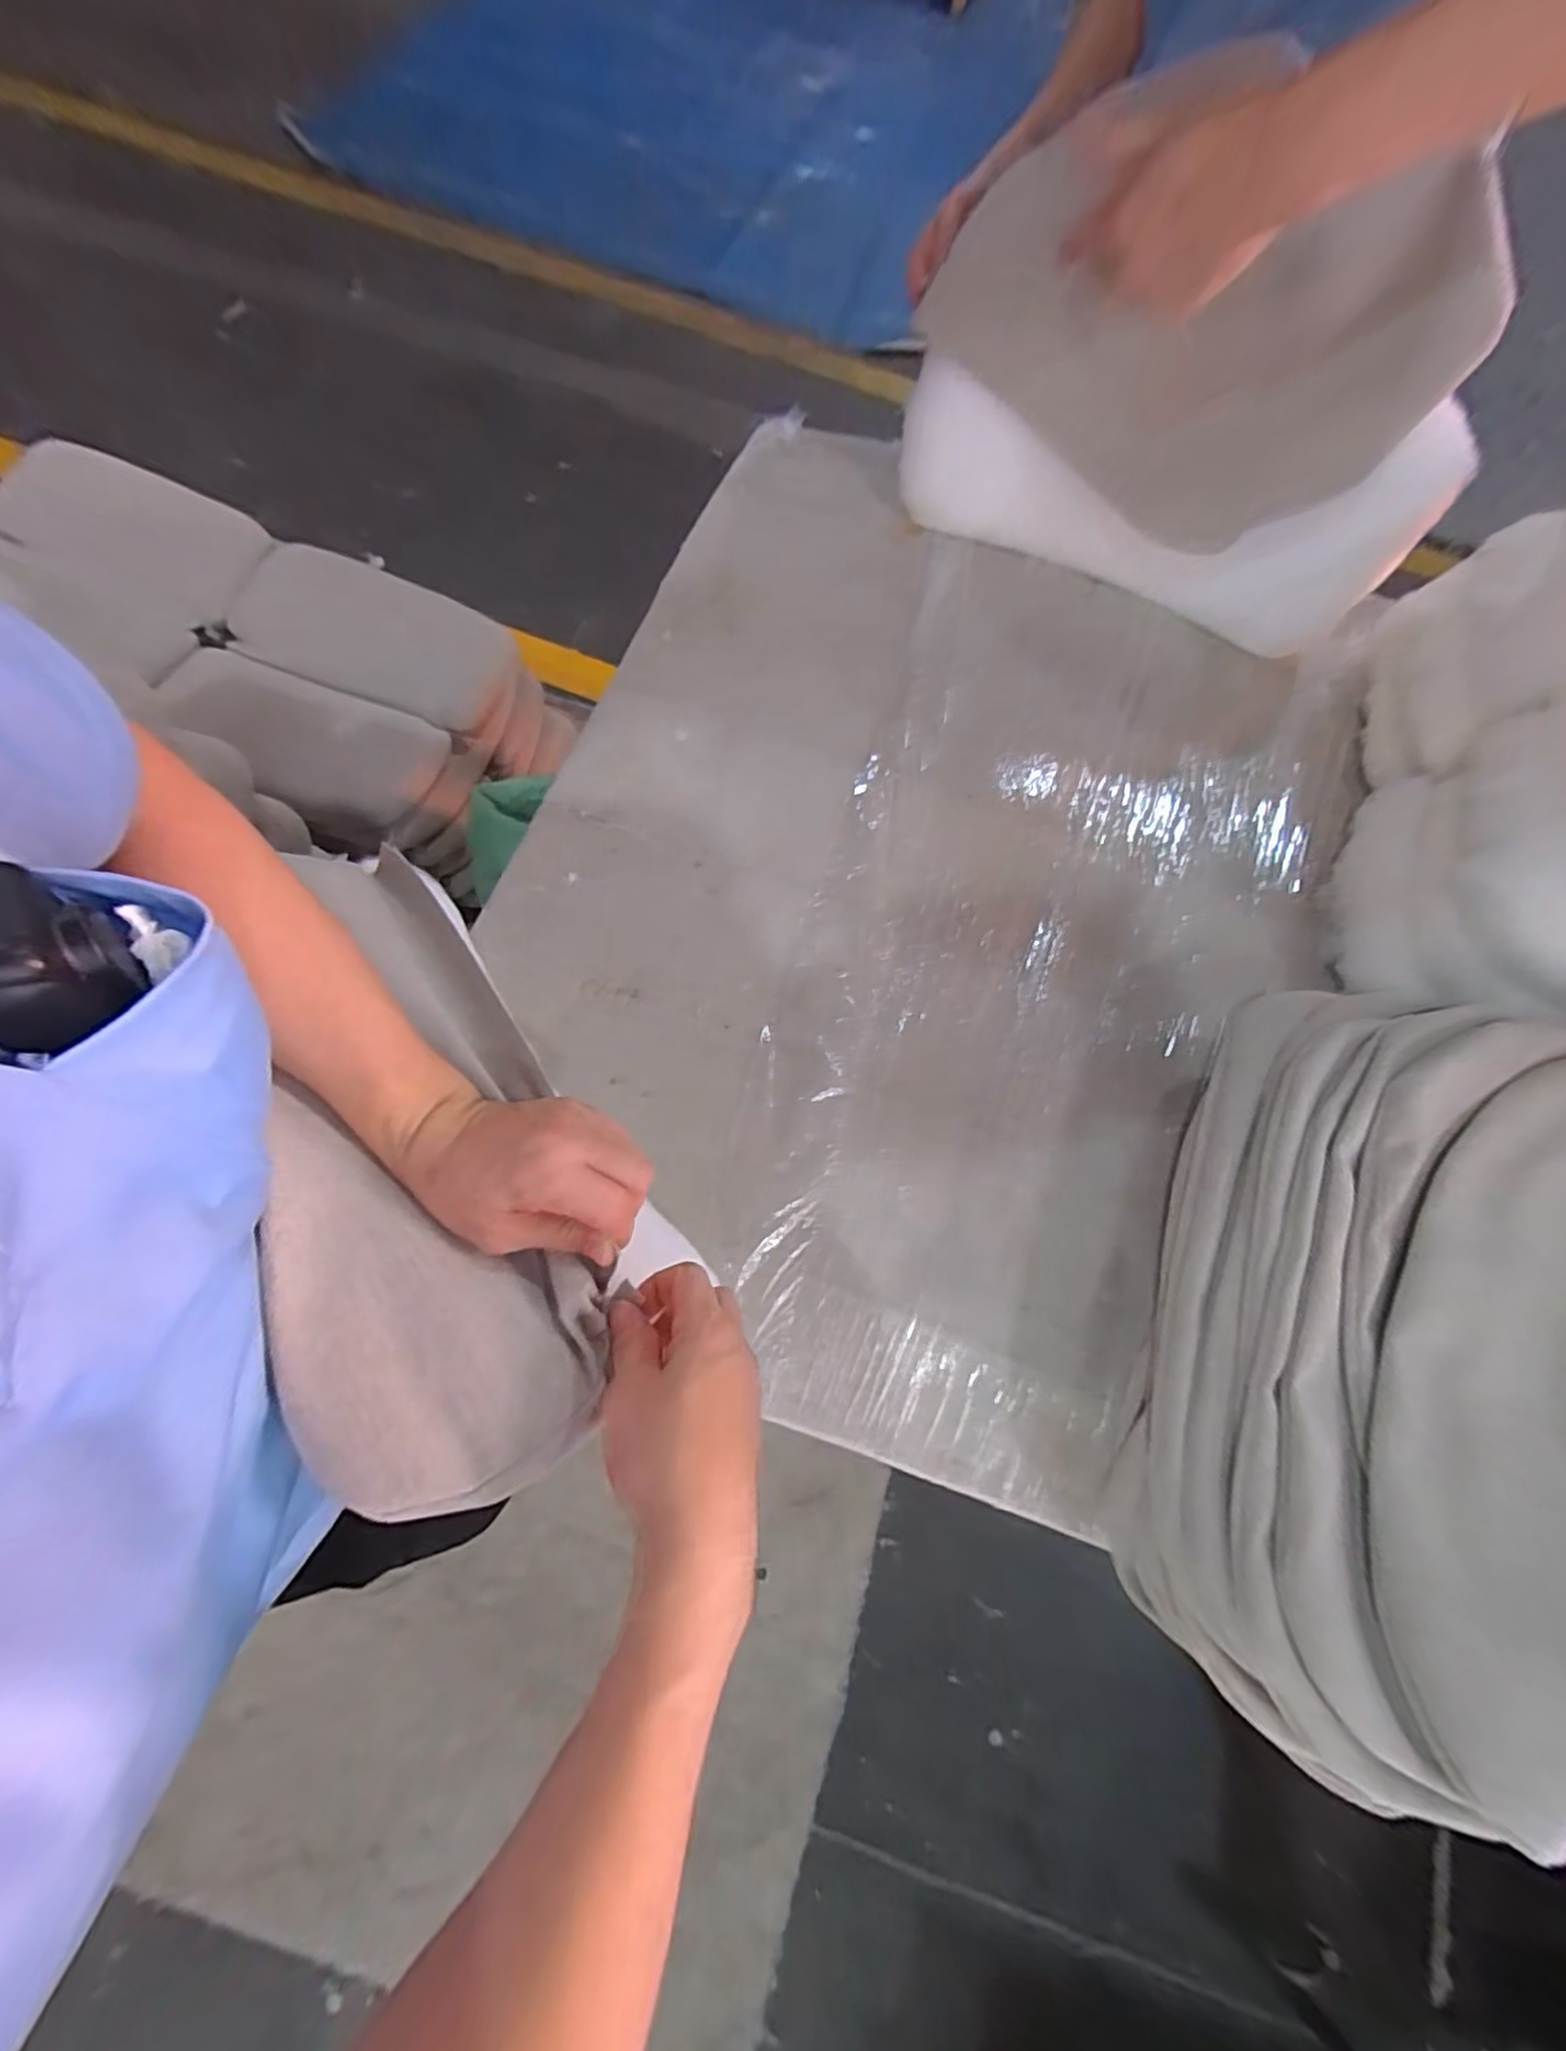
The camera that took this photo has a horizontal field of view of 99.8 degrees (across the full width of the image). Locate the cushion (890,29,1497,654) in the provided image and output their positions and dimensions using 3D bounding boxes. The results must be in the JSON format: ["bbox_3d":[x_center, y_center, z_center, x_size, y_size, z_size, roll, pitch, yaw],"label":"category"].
[{"bbox_3d":[0.343,-0.524,0.581,0.467,0.284,0.079,21,75,4],"label":"cushion"}]

